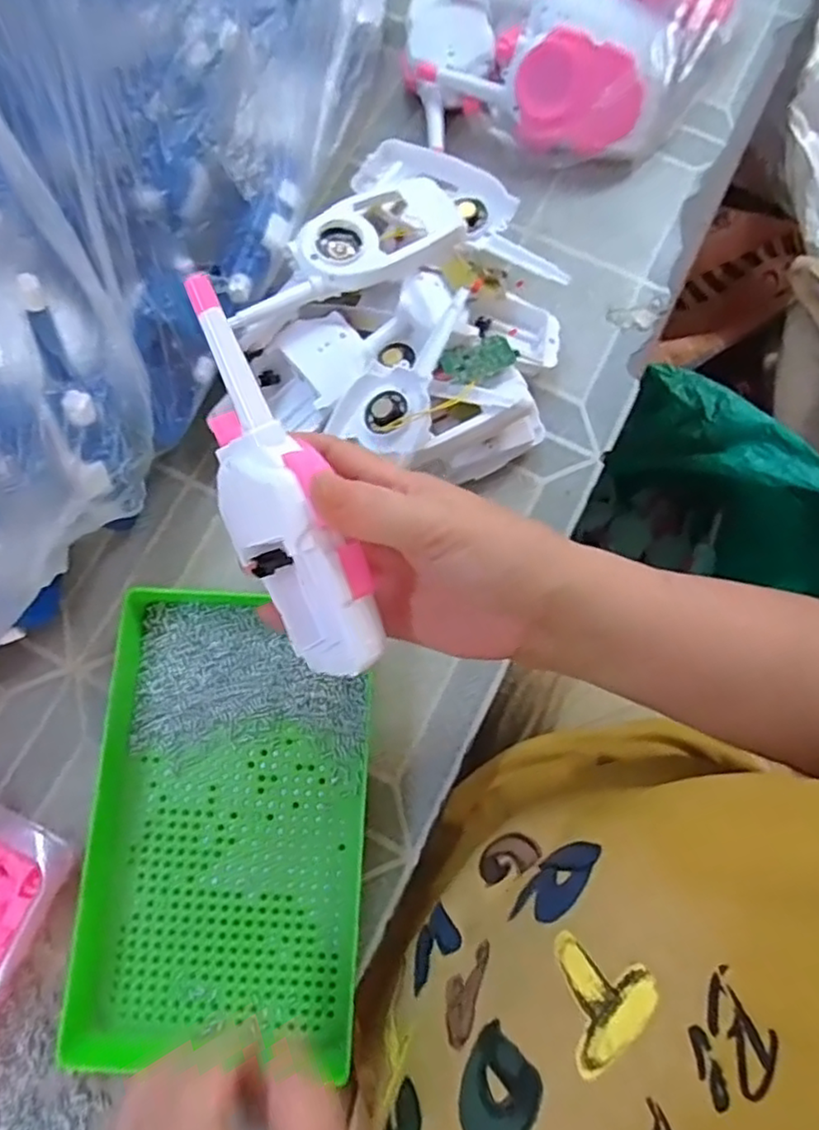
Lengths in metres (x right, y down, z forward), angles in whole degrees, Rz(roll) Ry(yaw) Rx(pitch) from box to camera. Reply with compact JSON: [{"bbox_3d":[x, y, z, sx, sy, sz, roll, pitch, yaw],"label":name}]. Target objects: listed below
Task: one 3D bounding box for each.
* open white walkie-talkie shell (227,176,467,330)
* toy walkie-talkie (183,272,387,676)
[{"bbox_3d":[-0.040,-0.192,0.401,0.157,0.017,0.057,-35,80,-9],"label":"open white walkie-talkie shell"},{"bbox_3d":[-0.058,-0.031,0.270,0.044,0.049,0.164,-22,101,-7],"label":"toy walkie-talkie"}]

